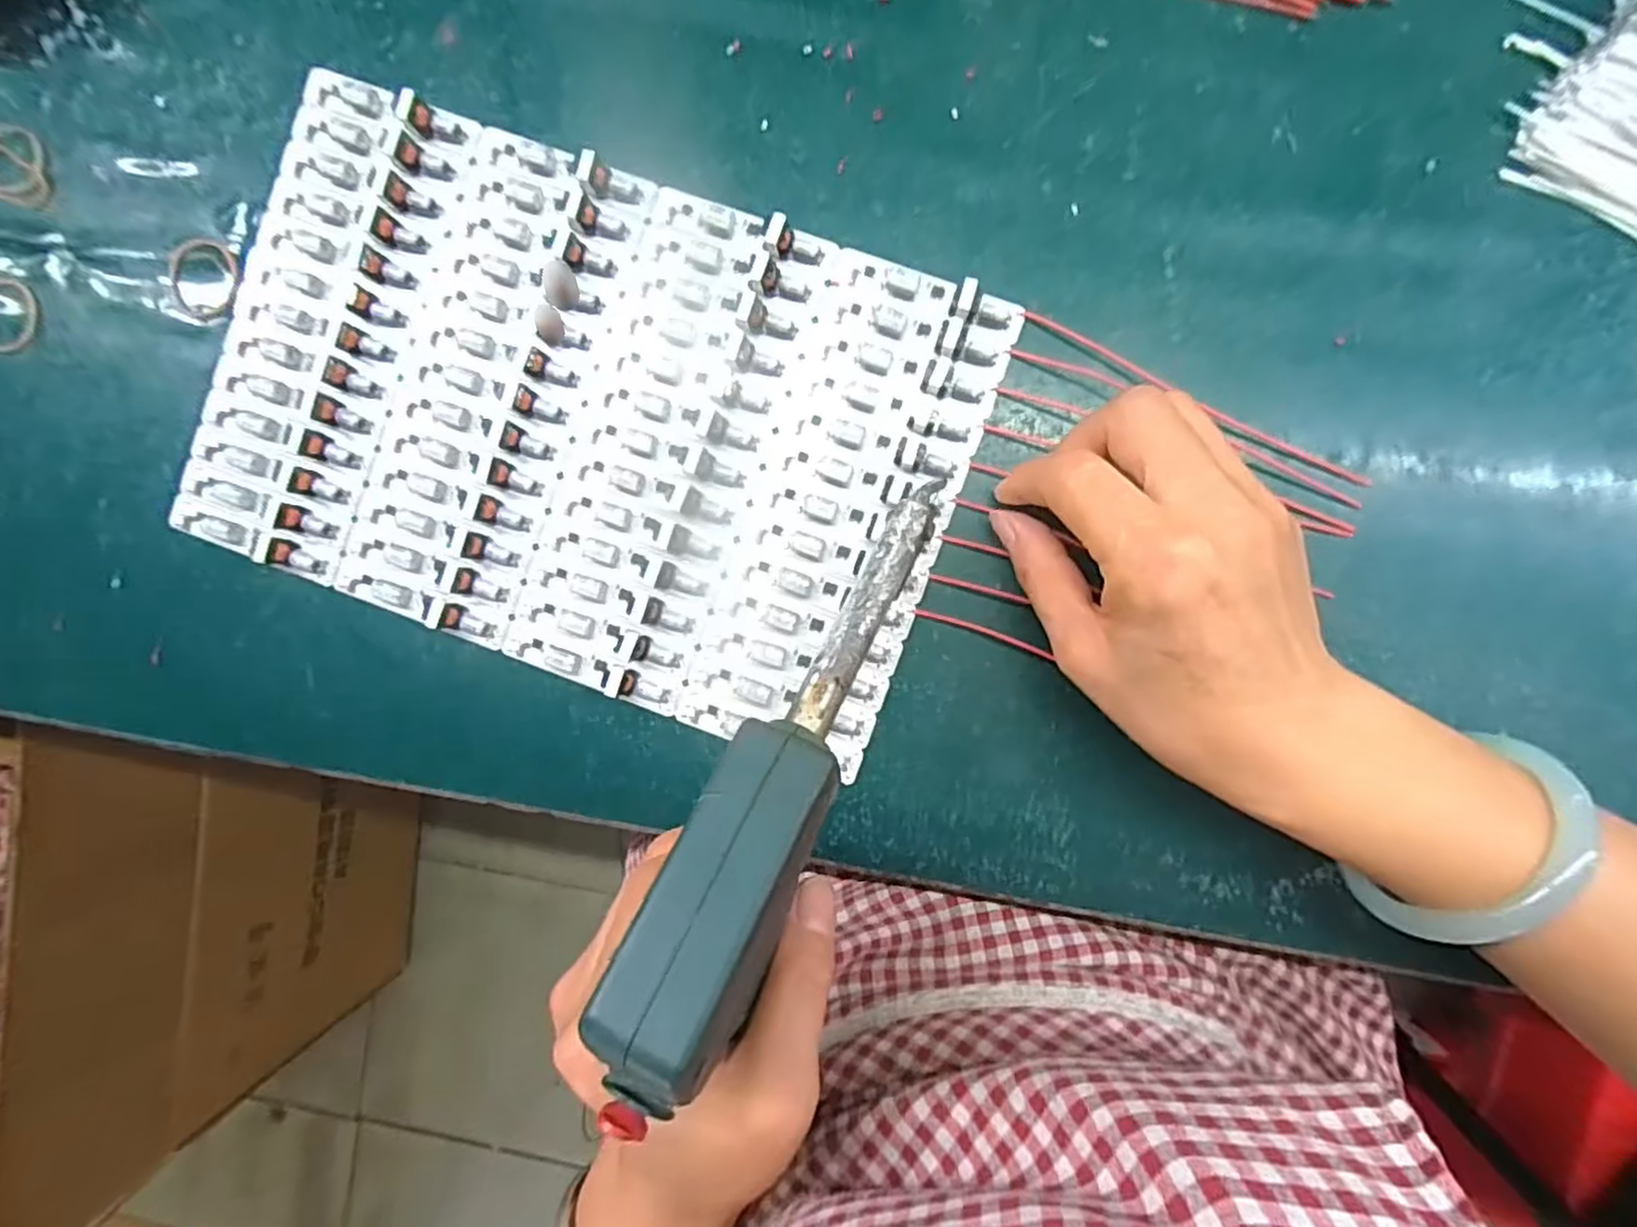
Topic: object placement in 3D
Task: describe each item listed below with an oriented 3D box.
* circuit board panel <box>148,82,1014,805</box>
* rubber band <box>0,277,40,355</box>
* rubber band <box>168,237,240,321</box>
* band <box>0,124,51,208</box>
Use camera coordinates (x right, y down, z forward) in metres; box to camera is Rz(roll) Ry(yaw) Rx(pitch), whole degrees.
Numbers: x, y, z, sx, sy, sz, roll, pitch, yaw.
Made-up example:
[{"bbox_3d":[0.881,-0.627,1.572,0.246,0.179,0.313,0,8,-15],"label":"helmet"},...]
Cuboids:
[{"bbox_3d":[-0.093,-0.075,0.286,0.292,0.011,0.190,20,93,3],"label":"circuit board panel"},{"bbox_3d":[-0.344,-0.125,0.306,0.032,0.004,0.031,12,93,4],"label":"rubber band"},{"bbox_3d":[-0.251,-0.137,0.299,0.027,0.004,0.037,-23,90,5],"label":"rubber band"},{"bbox_3d":[-0.337,-0.187,0.305,0.036,0.006,0.031,18,93,3],"label":"band"}]

